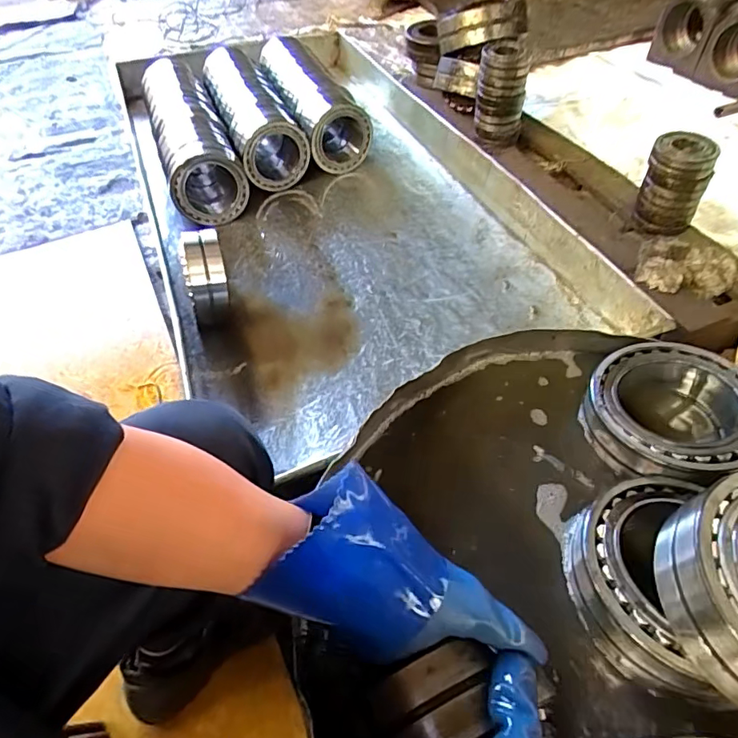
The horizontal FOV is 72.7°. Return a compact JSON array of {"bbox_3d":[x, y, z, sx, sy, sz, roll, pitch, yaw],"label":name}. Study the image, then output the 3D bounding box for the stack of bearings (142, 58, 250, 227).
[{"bbox_3d":[-0.421,-0.555,1.193,0.158,0.147,0.497,-17,51,-12],"label":"stack of bearings"}]

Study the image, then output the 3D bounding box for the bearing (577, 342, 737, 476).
[{"bbox_3d":[0.312,0.042,0.515,0.161,0.055,0.153,-1,50,1],"label":"bearing"}]

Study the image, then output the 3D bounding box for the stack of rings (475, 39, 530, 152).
[{"bbox_3d":[0.321,-0.669,1.226,0.118,0.202,0.107,8,50,8],"label":"stack of rings"}]

